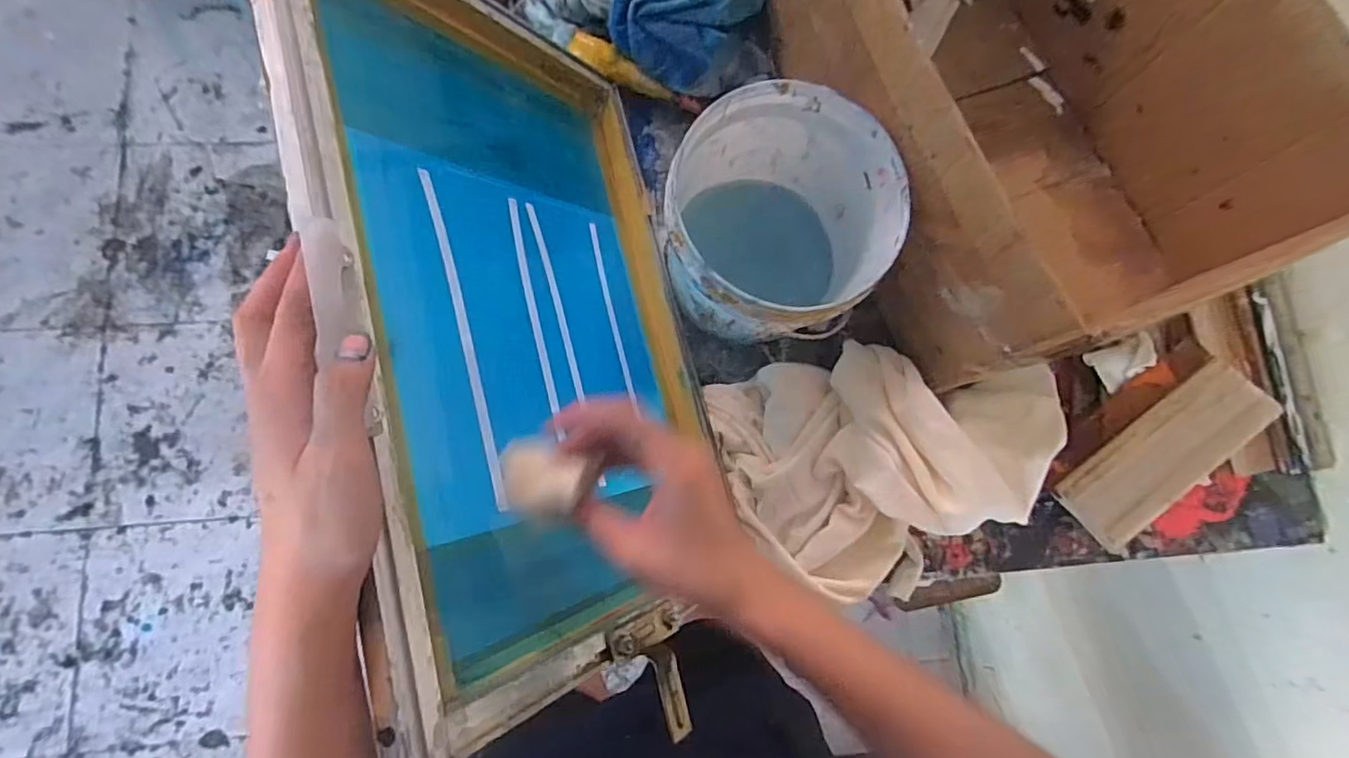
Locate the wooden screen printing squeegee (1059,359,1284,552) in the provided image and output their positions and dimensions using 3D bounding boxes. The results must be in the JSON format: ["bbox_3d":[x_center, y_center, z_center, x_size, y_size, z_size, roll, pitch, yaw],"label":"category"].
[{"bbox_3d":[0.562,0.089,0.677,0.244,0.024,0.107,-41,95,0],"label":"wooden screen printing squeegee"}]

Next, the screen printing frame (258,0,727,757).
[{"bbox_3d":[-0.119,-0.070,0.517,0.056,0.405,0.611,-22,77,30],"label":"screen printing frame"}]

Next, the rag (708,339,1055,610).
[{"bbox_3d":[0.257,0.089,0.623,0.392,0.121,0.249,-8,82,-6],"label":"rag"}]

